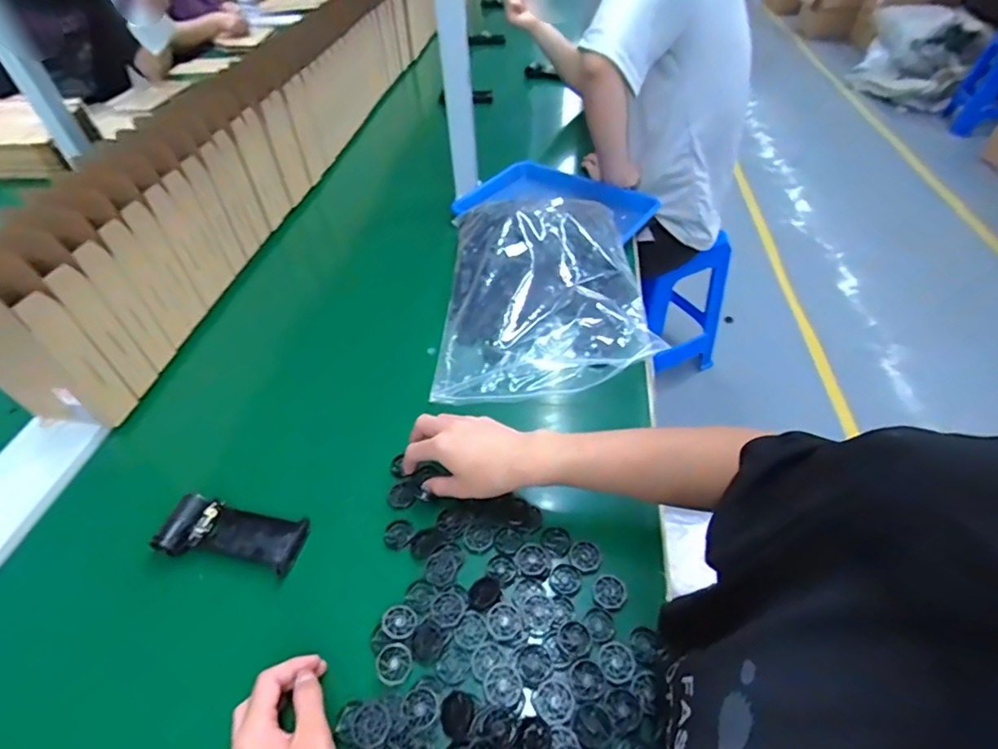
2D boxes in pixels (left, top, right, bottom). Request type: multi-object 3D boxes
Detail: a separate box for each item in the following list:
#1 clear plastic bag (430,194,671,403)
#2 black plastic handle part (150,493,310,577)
[{"bbox_3d":[0.057,-0.134,0.766,0.291,0.100,0.378,-3,46,1],"label":"clear plastic bag"},{"bbox_3d":[-0.280,0.172,0.544,0.142,0.037,0.062,6,47,9],"label":"black plastic handle part"}]

